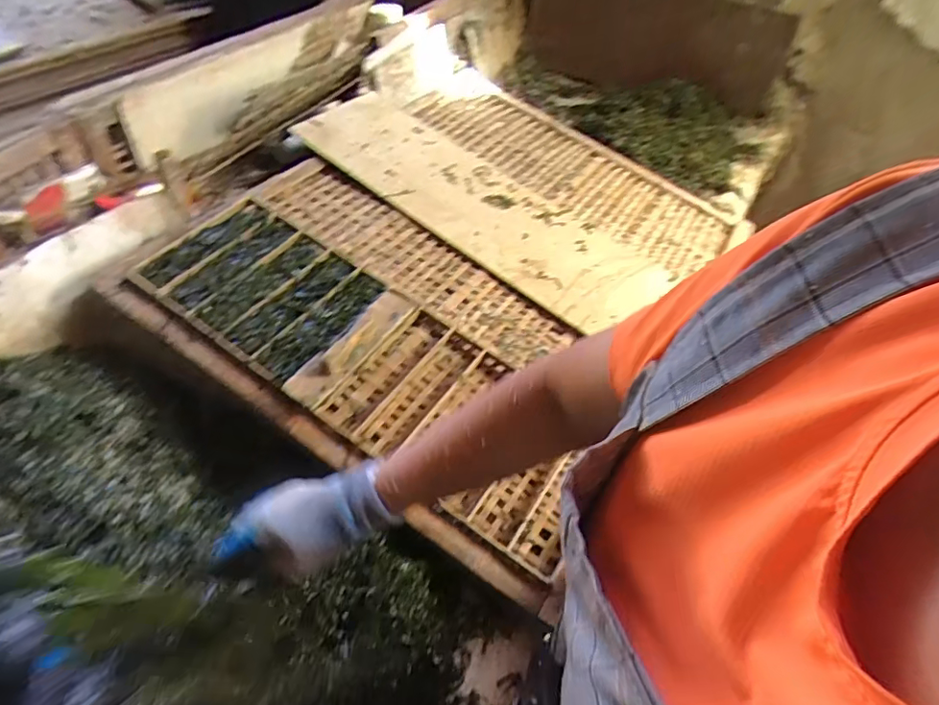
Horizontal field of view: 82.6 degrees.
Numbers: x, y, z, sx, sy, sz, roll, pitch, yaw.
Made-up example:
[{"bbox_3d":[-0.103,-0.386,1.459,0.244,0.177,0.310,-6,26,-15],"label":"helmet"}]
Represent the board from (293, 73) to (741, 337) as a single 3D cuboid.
[{"bbox_3d":[0.109,-0.370,1.115,0.772,0.026,0.563,38,51,15],"label":"board"}]

